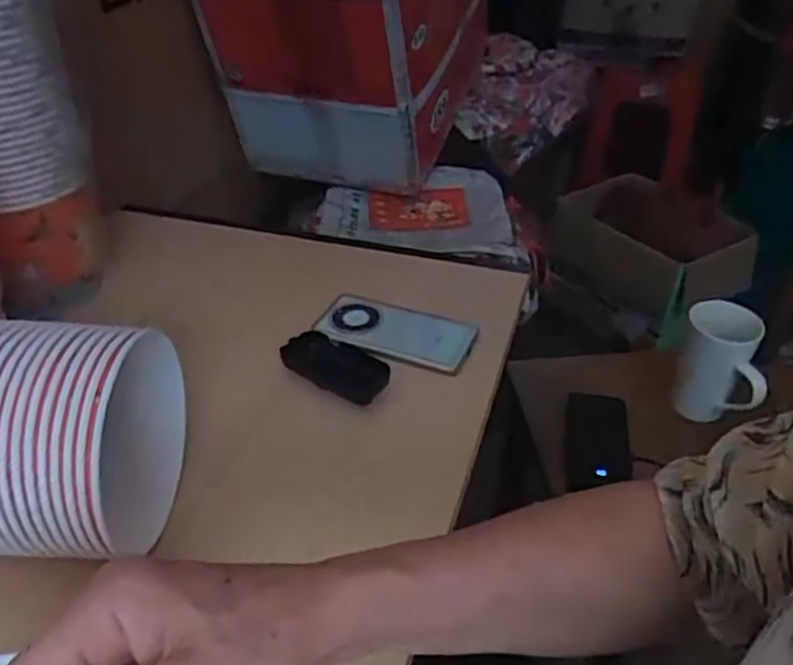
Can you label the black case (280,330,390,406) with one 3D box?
[{"bbox_3d":[-0.061,0.034,0.679,0.104,0.024,0.057,22,42,25],"label":"black case"}]

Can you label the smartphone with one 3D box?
[{"bbox_3d":[-0.003,-0.002,0.731,0.167,0.013,0.083,15,39,15],"label":"smartphone"}]

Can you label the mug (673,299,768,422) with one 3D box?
[{"bbox_3d":[0.421,0.041,0.898,0.106,0.139,0.089,13,39,15],"label":"mug"}]

